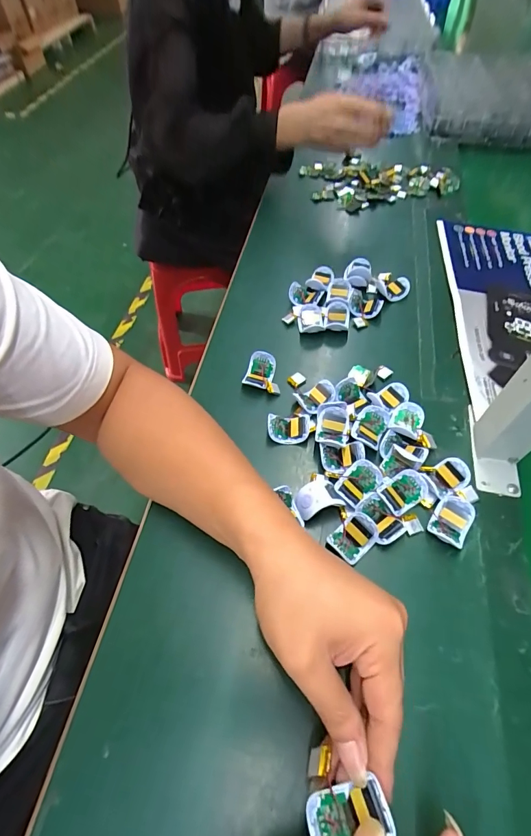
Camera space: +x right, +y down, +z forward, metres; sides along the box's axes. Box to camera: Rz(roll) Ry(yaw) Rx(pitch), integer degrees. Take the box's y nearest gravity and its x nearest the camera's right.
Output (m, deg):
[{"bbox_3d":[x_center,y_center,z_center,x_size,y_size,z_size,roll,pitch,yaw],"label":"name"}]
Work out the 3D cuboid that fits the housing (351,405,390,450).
[{"bbox_3d":[0.104,0.006,0.393,0.030,0.010,0.042,25,61,17],"label":"housing"}]

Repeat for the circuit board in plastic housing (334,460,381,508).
[{"bbox_3d":[0.083,0.058,0.362,0.043,0.018,0.030,-37,63,-21],"label":"circuit board in plastic housing"}]

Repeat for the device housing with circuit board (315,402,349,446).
[{"bbox_3d":[0.066,0.007,0.391,0.031,0.015,0.044,5,57,5],"label":"device housing with circuit board"}]

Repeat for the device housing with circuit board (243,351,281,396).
[{"bbox_3d":[-0.002,-0.051,0.444,0.040,0.023,0.040,9,57,8],"label":"device housing with circuit board"}]

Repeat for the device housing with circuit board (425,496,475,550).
[{"bbox_3d":[0.162,0.089,0.346,0.030,0.013,0.042,27,61,18],"label":"device housing with circuit board"}]

